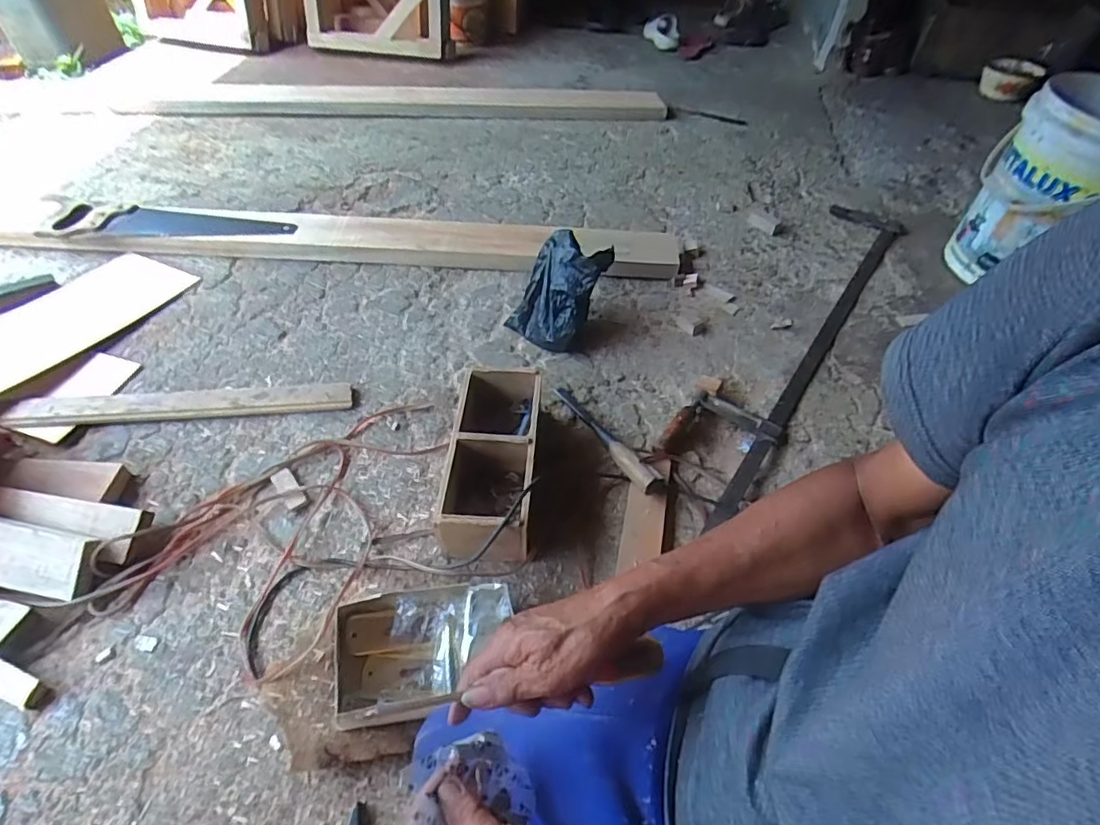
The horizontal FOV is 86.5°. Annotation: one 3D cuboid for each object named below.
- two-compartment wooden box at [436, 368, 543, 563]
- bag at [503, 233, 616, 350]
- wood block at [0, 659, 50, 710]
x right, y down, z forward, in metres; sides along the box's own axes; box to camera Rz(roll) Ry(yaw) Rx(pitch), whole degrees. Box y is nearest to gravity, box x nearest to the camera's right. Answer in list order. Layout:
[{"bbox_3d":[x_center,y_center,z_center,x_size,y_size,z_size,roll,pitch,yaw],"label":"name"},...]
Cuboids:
[{"bbox_3d":[-0.085,0.076,0.898,0.128,0.109,0.299,3,50,2],"label":"two-compartment wooden box"},{"bbox_3d":[0.016,-0.235,1.124,0.149,0.180,0.156,29,56,22],"label":"bag"},{"bbox_3d":[-0.650,0.330,0.709,0.077,0.023,0.034,16,52,12],"label":"wood block"}]

